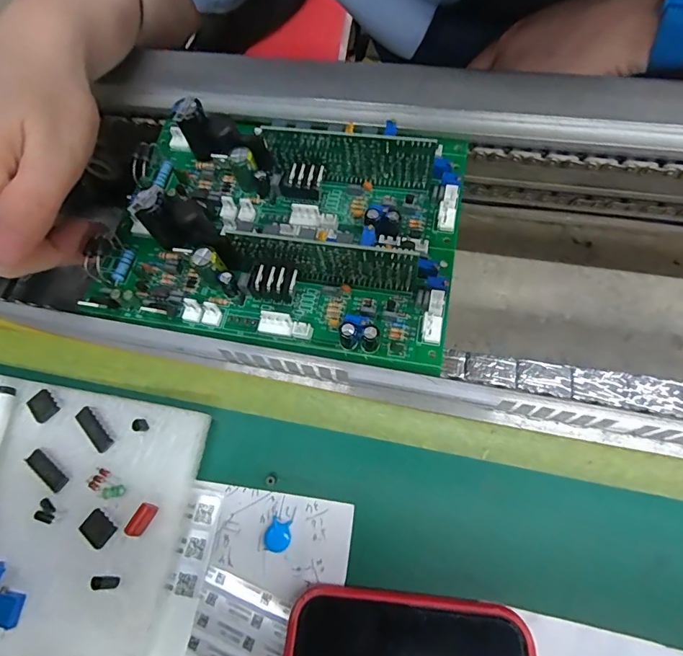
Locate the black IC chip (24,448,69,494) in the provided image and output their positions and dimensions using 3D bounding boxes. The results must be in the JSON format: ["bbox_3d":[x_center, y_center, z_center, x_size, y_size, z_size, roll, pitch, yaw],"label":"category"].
[{"bbox_3d":[-0.113,0.054,0.169,0.020,0.004,0.007,33,76,19],"label":"black IC chip"}]

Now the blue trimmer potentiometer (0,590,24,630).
[{"bbox_3d":[-0.116,0.096,0.151,0.010,0.004,0.010,2,68,9],"label":"blue trimmer potentiometer"}]

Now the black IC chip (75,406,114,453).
[{"bbox_3d":[-0.096,0.040,0.172,0.007,0.007,0.019,-42,68,-10],"label":"black IC chip"}]

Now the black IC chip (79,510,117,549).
[{"bbox_3d":[-0.087,0.072,0.159,0.011,0.004,0.009,34,76,19],"label":"black IC chip"}]

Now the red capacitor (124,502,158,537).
[{"bbox_3d":[-0.070,0.067,0.155,0.004,0.007,0.011,24,73,17],"label":"red capacitor"}]

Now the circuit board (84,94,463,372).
[{"bbox_3d":[-0.032,-0.059,0.218,0.177,0.039,0.128,9,64,8],"label":"circuit board"}]

